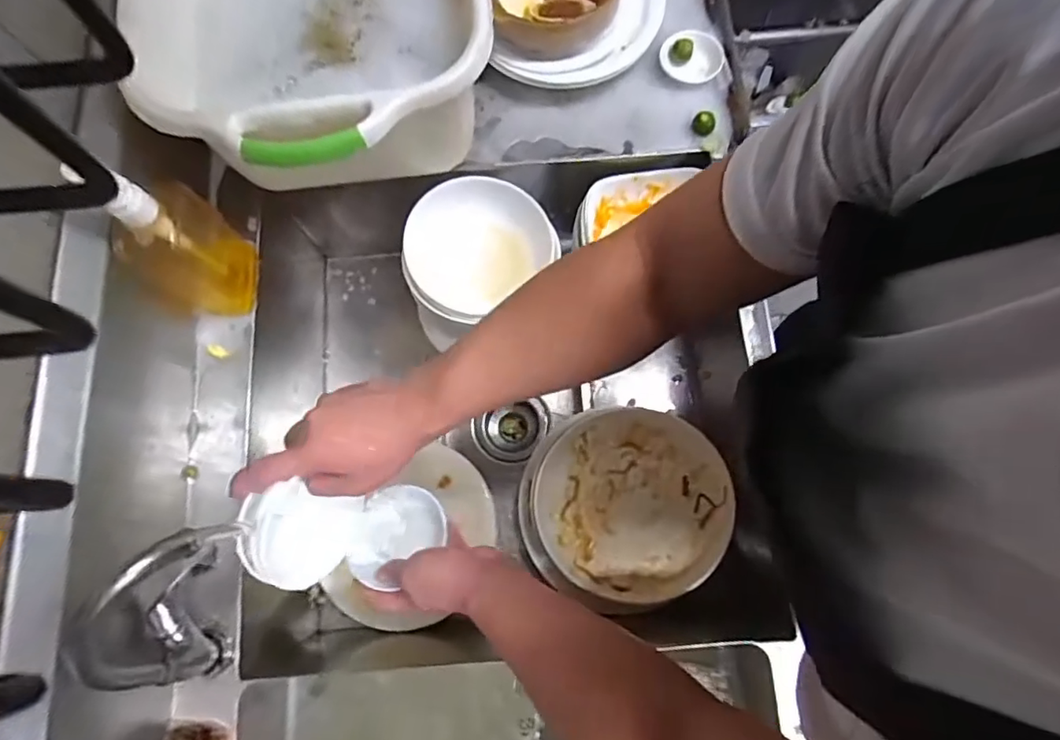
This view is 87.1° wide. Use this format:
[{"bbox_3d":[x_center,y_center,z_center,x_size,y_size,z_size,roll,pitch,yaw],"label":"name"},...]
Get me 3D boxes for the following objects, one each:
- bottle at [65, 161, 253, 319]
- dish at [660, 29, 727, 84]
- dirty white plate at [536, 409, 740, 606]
[{"bbox_3d":[-0.346,-0.126,0.546,0.065,0.203,0.104,-2,75,1],"label":"bottle"},{"bbox_3d":[0.197,-0.383,0.679,0.074,0.016,0.061,9,76,4],"label":"dish"},{"bbox_3d":[0.123,0.161,0.675,0.221,0.046,0.213,0,75,2],"label":"dirty white plate"}]

